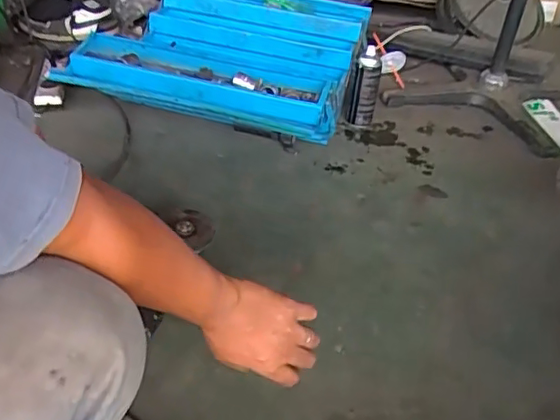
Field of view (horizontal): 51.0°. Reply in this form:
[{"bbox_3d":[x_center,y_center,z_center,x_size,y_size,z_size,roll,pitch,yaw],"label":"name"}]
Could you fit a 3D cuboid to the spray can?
[{"bbox_3d":[0.199,-0.285,1.399,0.065,0.170,0.078,9,38,4],"label":"spray can"}]

